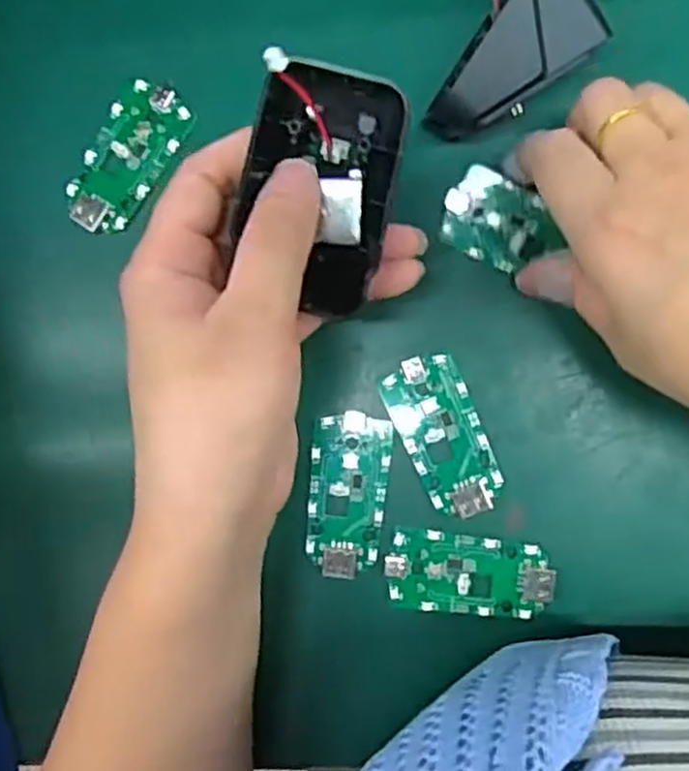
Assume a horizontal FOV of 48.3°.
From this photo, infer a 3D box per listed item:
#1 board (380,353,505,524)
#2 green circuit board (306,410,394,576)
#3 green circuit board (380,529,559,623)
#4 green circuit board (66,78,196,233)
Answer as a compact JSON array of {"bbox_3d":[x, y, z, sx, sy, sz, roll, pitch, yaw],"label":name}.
[{"bbox_3d":[0.039,0.020,0.299,0.031,0.004,0.062,-24,88,7],"label":"board"},{"bbox_3d":[0.001,0.043,0.303,0.030,0.004,0.063,5,91,7],"label":"green circuit board"},{"bbox_3d":[0.049,0.073,0.298,0.063,0.004,0.032,3,91,7],"label":"green circuit board"},{"bbox_3d":[-0.089,-0.092,0.313,0.031,0.005,0.063,34,93,5],"label":"green circuit board"}]

